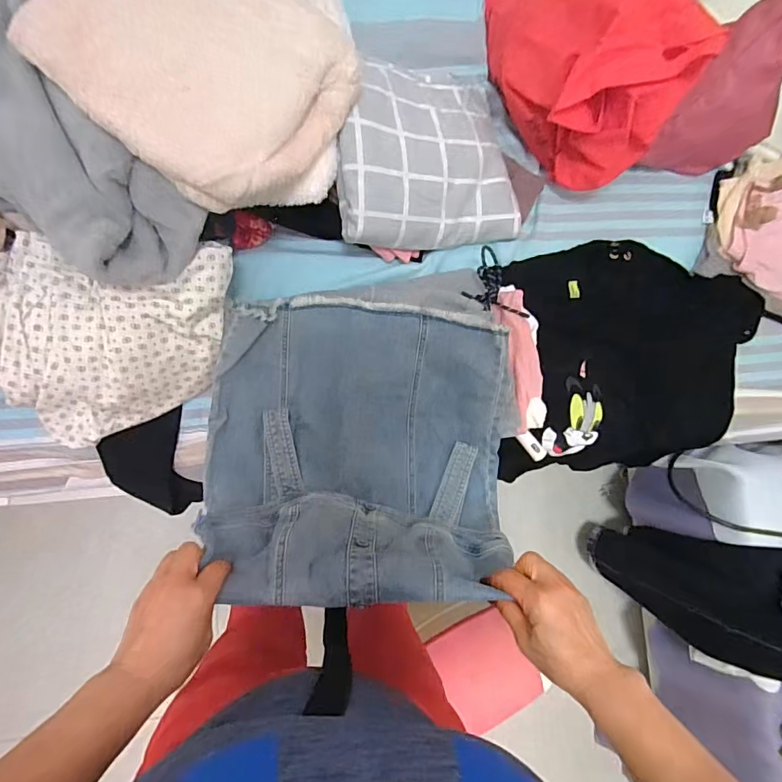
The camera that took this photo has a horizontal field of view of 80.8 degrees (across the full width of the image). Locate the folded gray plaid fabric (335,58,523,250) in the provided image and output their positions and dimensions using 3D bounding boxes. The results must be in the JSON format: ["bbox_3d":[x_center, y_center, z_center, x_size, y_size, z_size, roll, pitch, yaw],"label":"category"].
[{"bbox_3d":[0.053,-0.366,0.706,0.298,0.079,0.298,-11,101,-26],"label":"folded gray plaid fabric"}]

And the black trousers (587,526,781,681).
[{"bbox_3d":[0.681,0.413,0.948,0.164,0.576,0.233,22,83,-29],"label":"black trousers"}]

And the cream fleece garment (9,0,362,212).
[{"bbox_3d":[-0.189,-0.357,0.526,0.278,0.135,0.283,39,82,-3],"label":"cream fleece garment"}]

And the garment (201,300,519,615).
[{"bbox_3d":[-0.035,0.048,0.574,0.396,0.215,0.342,7,85,-7],"label":"garment"}]

